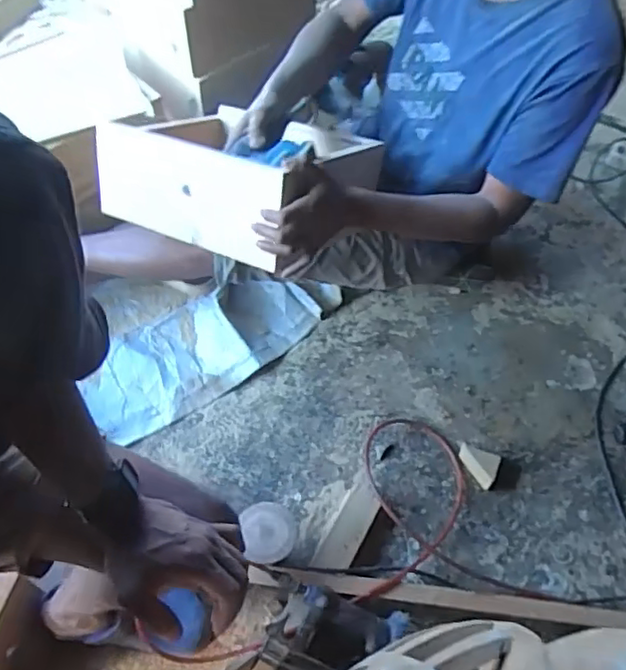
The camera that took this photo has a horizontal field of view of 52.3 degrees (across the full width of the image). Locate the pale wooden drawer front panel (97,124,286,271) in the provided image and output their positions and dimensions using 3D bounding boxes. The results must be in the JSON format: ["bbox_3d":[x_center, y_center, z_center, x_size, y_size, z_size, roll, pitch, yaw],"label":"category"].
[{"bbox_3d":[-0.193,-0.208,0.959,0.314,0.147,0.020,19,30,17],"label":"pale wooden drawer front panel"}]

